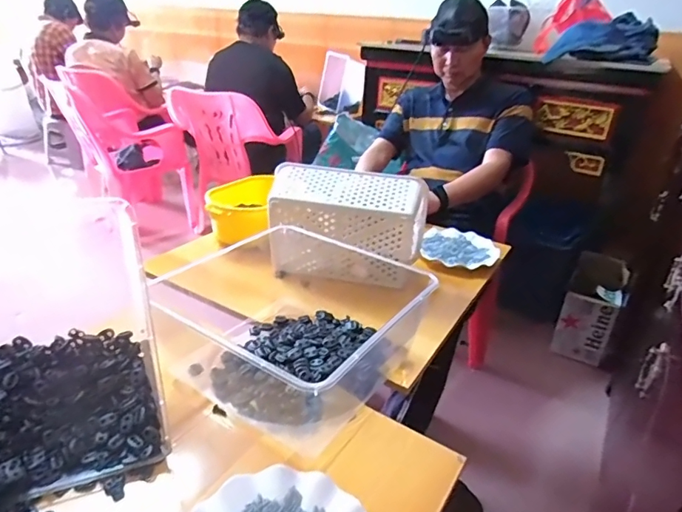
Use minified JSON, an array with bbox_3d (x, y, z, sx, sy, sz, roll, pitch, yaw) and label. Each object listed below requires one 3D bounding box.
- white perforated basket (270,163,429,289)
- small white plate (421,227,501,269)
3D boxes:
[{"bbox_3d":[0.014,-0.054,0.904,0.281,0.195,0.120,6,27,6],"label":"white perforated basket"},{"bbox_3d":[0.266,-0.021,1.041,0.162,0.016,0.191,8,28,10],"label":"small white plate"}]

